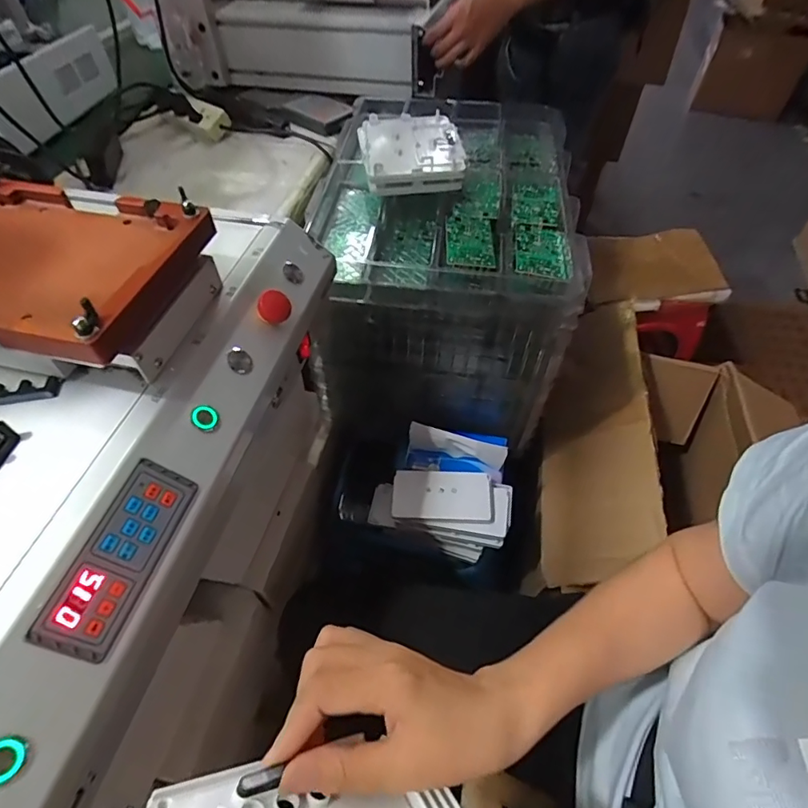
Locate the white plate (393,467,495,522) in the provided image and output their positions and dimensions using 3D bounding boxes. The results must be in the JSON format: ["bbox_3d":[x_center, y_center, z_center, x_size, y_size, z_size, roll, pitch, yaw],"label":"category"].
[{"bbox_3d":[0.056,0.129,0.680,0.140,0.012,0.075,3,52,2],"label":"white plate"}]

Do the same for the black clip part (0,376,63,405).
[{"bbox_3d":[-0.276,-0.009,0.349,0.045,0.005,0.020,-9,53,-7],"label":"black clip part"}]

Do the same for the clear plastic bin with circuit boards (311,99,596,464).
[{"bbox_3d":[0.065,-0.238,0.797,0.349,0.346,0.454,5,52,4],"label":"clear plastic bin with circuit boards"}]

